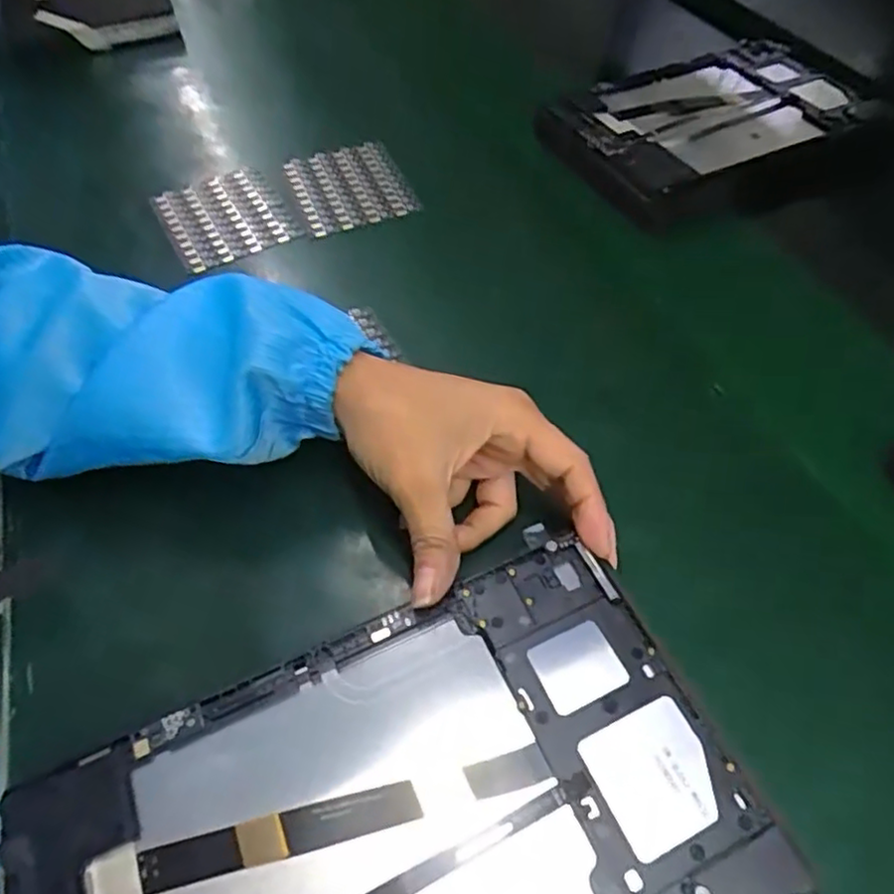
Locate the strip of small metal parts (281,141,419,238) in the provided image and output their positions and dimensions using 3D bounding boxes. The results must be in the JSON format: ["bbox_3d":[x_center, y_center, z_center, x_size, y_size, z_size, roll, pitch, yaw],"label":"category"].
[{"bbox_3d":[-0.073,-0.198,0.501,0.080,0.009,0.099,-17,55,-13],"label":"strip of small metal parts"}]

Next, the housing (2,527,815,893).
[{"bbox_3d":[-0.019,0.135,0.225,0.237,0.017,0.147,-20,55,-17],"label":"housing"}]

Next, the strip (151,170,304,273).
[{"bbox_3d":[-0.161,-0.166,0.480,0.080,0.010,0.094,-25,57,-18],"label":"strip"}]

